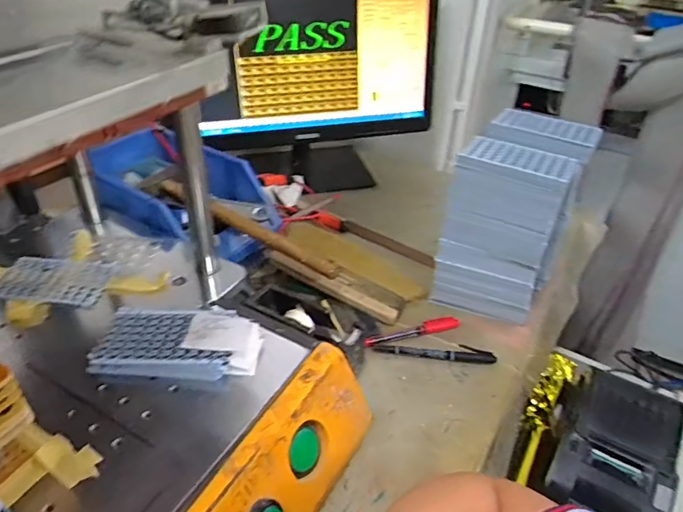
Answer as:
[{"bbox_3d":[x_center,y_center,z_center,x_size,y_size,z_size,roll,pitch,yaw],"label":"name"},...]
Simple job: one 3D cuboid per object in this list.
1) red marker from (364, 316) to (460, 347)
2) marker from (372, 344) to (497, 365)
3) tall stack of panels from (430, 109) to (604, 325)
[{"bbox_3d":[0.085,0.089,0.624,0.123,0.009,0.016,-9,39,-17],"label":"red marker"},{"bbox_3d":[0.107,0.110,0.602,0.136,0.010,0.023,7,37,5],"label":"marker"},{"bbox_3d":[0.207,-0.047,0.635,0.118,0.202,0.157,25,42,26],"label":"tall stack of panels"}]

